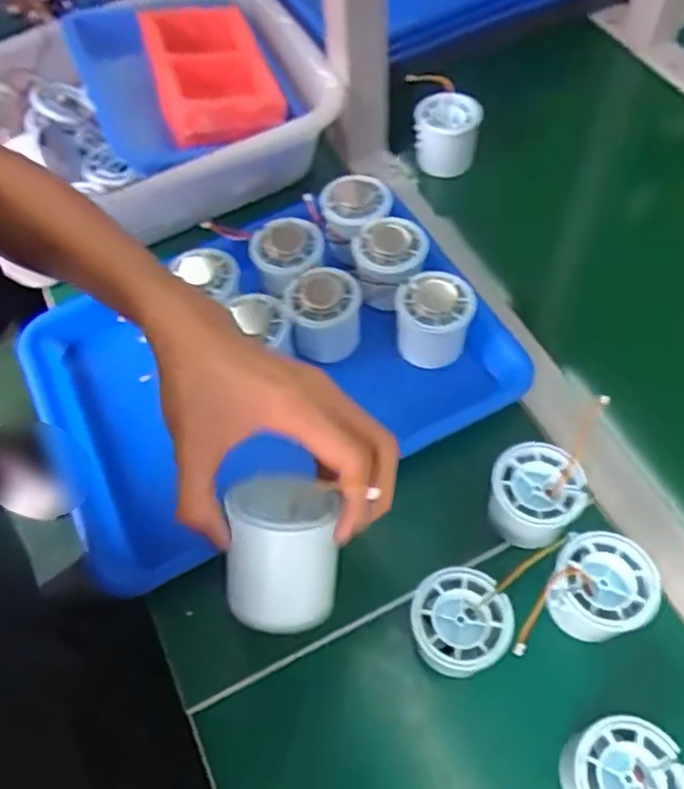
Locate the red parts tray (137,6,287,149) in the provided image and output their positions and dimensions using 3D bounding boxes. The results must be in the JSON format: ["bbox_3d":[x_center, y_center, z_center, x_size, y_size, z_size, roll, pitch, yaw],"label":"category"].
[{"bbox_3d":[-0.114,-0.283,0.581,0.100,0.036,0.170,-19,61,-6],"label":"red parts tray"}]

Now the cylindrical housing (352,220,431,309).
[{"bbox_3d":[0.037,-0.104,0.530,0.056,0.045,0.061,-2,60,3],"label":"cylindrical housing"}]

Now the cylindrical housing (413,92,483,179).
[{"bbox_3d":[0.098,-0.243,0.622,0.059,0.051,0.054,-5,60,2],"label":"cylindrical housing"}]

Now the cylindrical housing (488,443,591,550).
[{"bbox_3d":[0.125,0.067,0.432,0.057,0.044,0.055,-2,60,3],"label":"cylindrical housing"}]

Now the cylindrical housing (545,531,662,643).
[{"bbox_3d":[0.155,0.116,0.402,0.055,0.045,0.055,-2,60,3],"label":"cylindrical housing"}]

